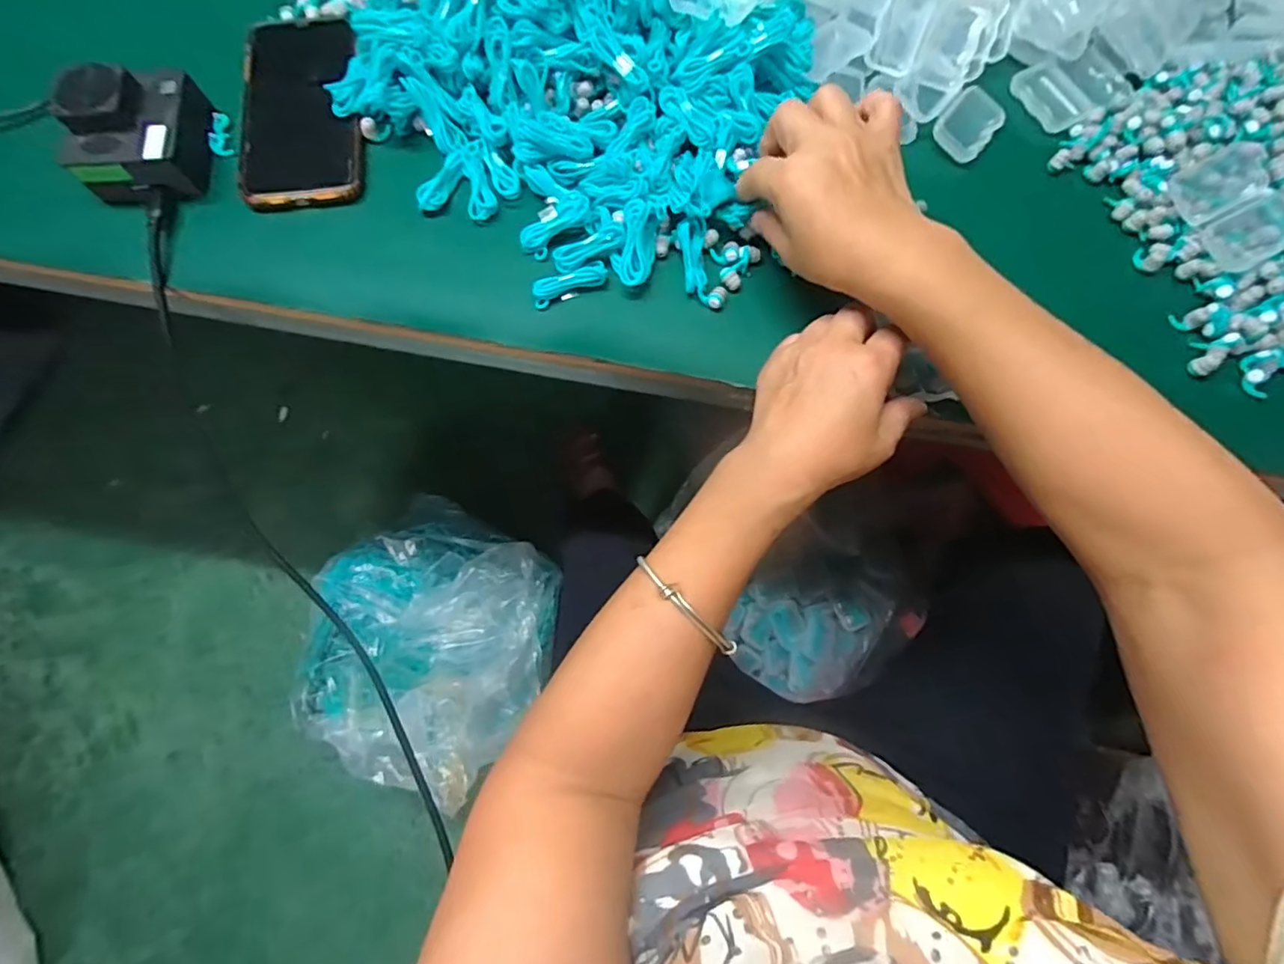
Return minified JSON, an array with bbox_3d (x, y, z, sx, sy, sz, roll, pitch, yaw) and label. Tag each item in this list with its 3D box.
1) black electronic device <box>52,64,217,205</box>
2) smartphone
[{"bbox_3d":[-0.331,-0.234,0.376,0.066,0.045,0.078,4,75,0],"label":"black electronic device"},{"bbox_3d":[-0.241,-0.264,0.405,0.079,0.014,0.161,-10,75,-4],"label":"smartphone"}]

